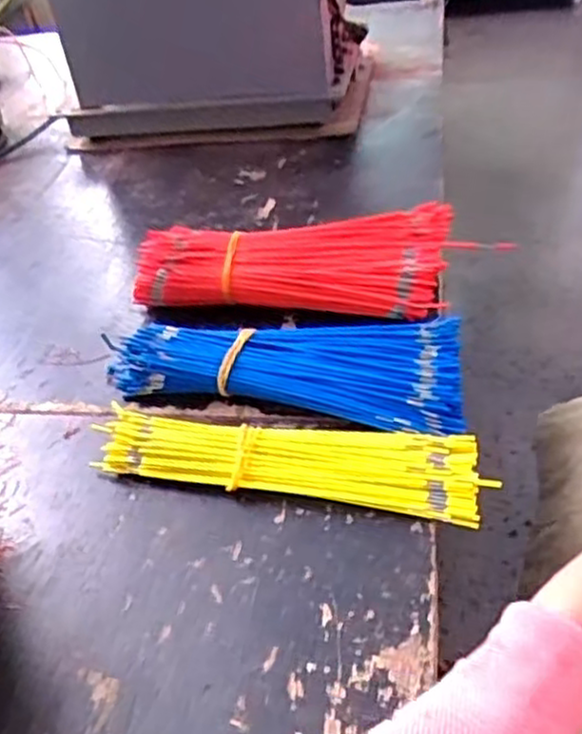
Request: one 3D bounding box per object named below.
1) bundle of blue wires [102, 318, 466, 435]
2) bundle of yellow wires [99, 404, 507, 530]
[{"bbox_3d":[-0.004,-0.004,0.540,0.250,0.039,0.093,8,43,19],"label":"bundle of blue wires"},{"bbox_3d":[-0.006,0.057,0.479,0.243,0.023,0.058,6,42,17],"label":"bundle of yellow wires"}]

